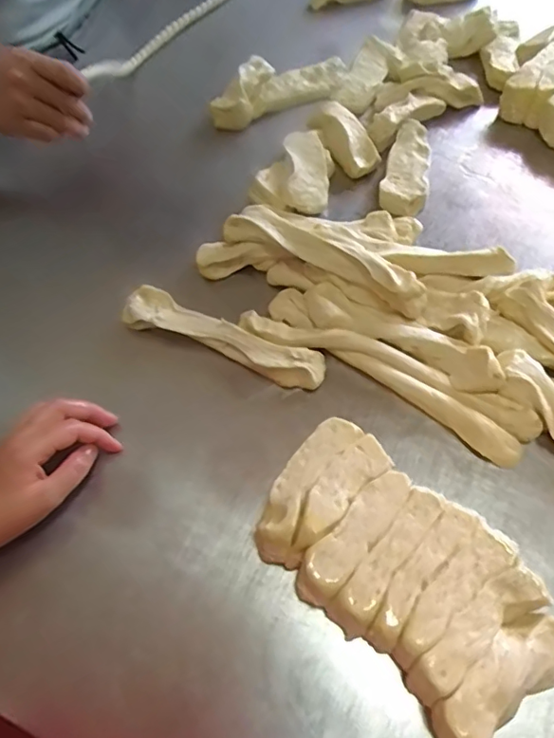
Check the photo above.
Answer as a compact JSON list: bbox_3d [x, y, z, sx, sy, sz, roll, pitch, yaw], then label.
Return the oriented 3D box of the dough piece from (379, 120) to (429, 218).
[{"bbox_3d":[0.138,-0.207,0.555,0.047,0.022,0.120,15,64,12],"label":"dough piece"}]

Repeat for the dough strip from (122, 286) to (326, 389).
[{"bbox_3d":[-0.048,-0.027,0.479,0.190,0.031,0.035,20,66,14],"label":"dough strip"}]

